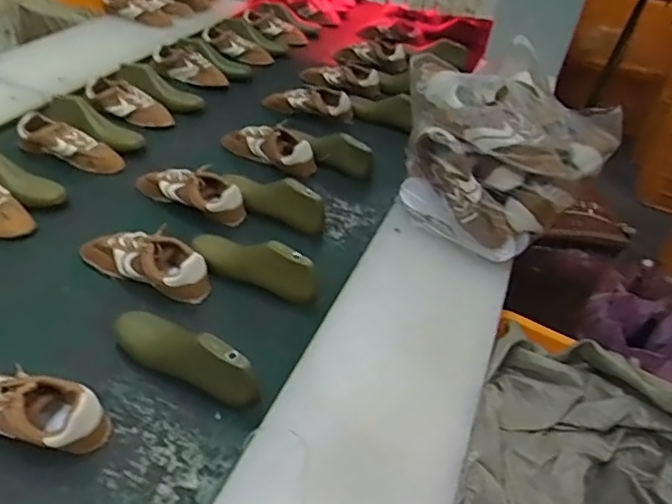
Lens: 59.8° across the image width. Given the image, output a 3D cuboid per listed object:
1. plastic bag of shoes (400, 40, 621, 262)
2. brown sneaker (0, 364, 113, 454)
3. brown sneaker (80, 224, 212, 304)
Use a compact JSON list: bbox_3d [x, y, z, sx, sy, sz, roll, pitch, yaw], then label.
[{"bbox_3d":[0.274,-0.181,1.082,0.275,0.247,0.343,-24,49,-35],"label":"plastic bag of shoes"},{"bbox_3d":[-0.393,0.186,0.709,0.227,0.068,0.082,13,39,8],"label":"brown sneaker"},{"bbox_3d":[-0.302,0.012,0.943,0.212,0.069,0.079,18,40,14],"label":"brown sneaker"}]

